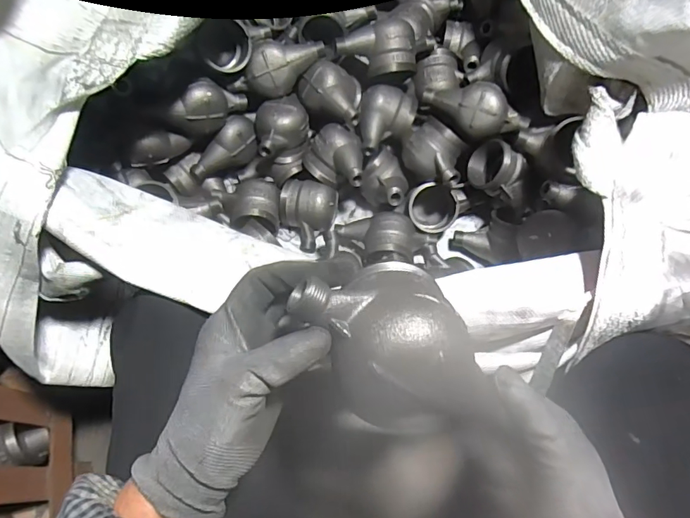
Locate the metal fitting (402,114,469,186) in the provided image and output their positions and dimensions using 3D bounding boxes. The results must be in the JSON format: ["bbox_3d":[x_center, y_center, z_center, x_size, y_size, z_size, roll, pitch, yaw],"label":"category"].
[{"bbox_3d":[0.140,-0.166,0.736,0.110,0.067,0.088,34,71,13],"label":"metal fitting"}]

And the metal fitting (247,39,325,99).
[{"bbox_3d":[-0.096,-0.306,0.735,0.122,0.061,0.062,-37,72,-15],"label":"metal fitting"}]

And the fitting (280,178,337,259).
[{"bbox_3d":[-0.059,-0.065,0.773,0.092,0.063,0.126,2,67,1],"label":"fitting"}]

